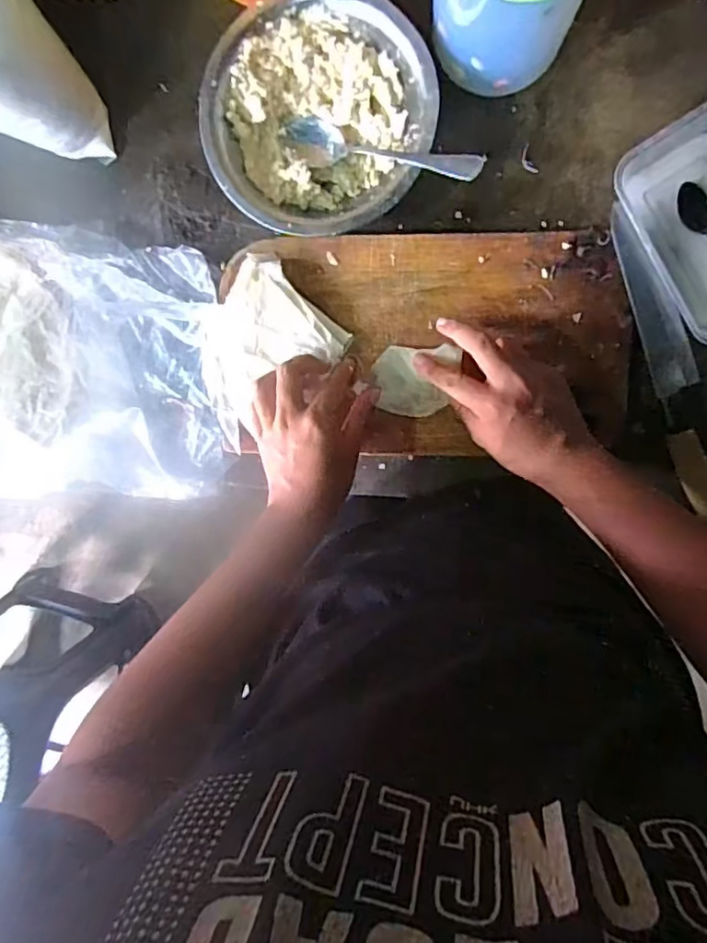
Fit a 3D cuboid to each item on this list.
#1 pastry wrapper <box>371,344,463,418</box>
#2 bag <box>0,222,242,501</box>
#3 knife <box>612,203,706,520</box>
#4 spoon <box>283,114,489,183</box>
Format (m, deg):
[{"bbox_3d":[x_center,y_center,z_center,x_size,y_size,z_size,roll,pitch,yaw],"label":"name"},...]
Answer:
[{"bbox_3d":[0.055,-0.079,0.509,0.076,0.012,0.060,1,106,14],"label":"pastry wrapper"},{"bbox_3d":[-0.300,-0.096,0.522,0.363,0.042,0.242,1,97,5],"label":"bag"},{"bbox_3d":[0.272,-0.088,0.491,0.035,0.019,0.270,-19,95,8],"label":"knife"},{"bbox_3d":[0.022,-0.260,0.476,0.179,0.027,0.035,21,100,22],"label":"spoon"}]

